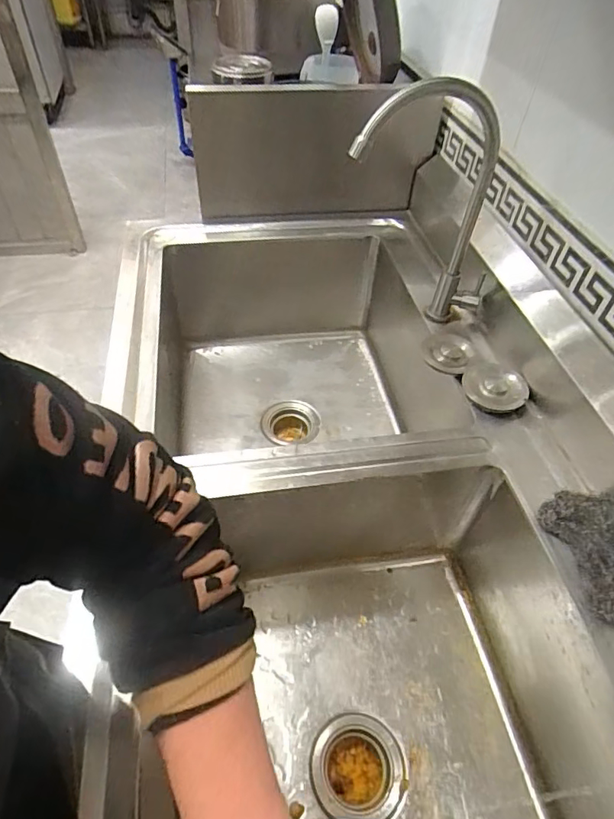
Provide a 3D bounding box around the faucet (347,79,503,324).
[{"bbox_3d":[0.152,-0.252,0.650,0.219,0.314,0.056,-4,49,-7],"label":"faucet"}]

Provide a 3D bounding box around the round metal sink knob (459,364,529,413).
[{"bbox_3d":[0.252,-0.031,0.657,0.083,0.009,0.067,29,73,31],"label":"round metal sink knob"}]

